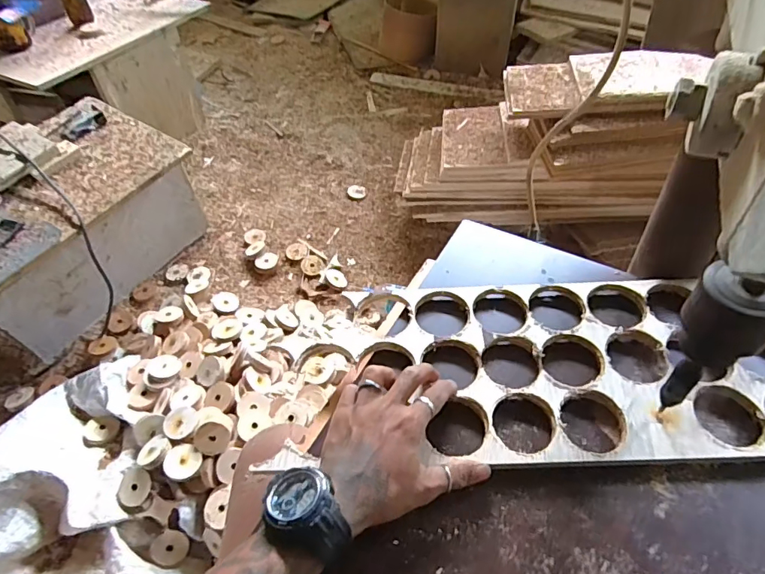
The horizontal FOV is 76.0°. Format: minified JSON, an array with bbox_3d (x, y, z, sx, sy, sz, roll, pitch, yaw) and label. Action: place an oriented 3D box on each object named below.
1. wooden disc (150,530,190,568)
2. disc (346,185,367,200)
[{"bbox_3d":[-0.306,0.377,0.707,0.050,0.008,0.053,-1,94,-13],"label":"wooden disc"},{"bbox_3d":[-0.069,-0.254,1.313,0.050,0.012,0.052,-2,54,2],"label":"disc"}]

